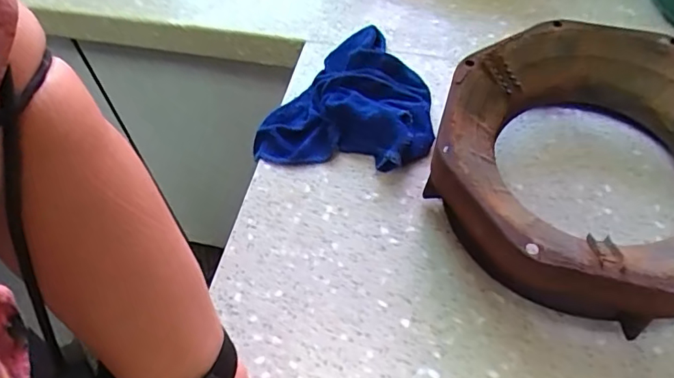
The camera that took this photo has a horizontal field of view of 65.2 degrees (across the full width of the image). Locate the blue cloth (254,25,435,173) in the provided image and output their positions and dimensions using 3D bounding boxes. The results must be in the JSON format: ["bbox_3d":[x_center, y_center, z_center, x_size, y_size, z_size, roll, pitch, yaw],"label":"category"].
[{"bbox_3d":[0.009,-0.091,0.493,0.154,0.034,0.152,2,58,4],"label":"blue cloth"}]

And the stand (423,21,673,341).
[{"bbox_3d":[0.197,-0.016,0.408,0.230,0.086,0.219,-1,58,2],"label":"stand"}]

